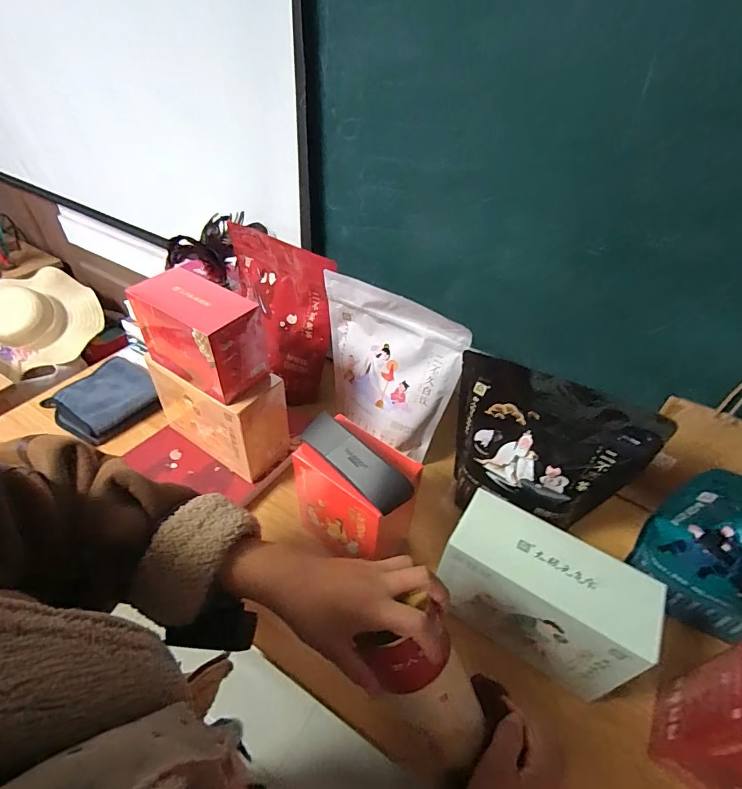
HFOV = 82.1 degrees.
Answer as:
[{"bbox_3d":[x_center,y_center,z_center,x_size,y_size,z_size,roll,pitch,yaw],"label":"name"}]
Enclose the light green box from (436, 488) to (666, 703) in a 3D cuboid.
[{"bbox_3d":[0.185,0.222,0.480,0.200,0.130,0.087,26,48,21],"label":"light green box"}]

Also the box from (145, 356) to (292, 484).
[{"bbox_3d":[-0.222,0.014,0.635,0.184,0.167,0.089,27,48,22],"label":"box"}]

